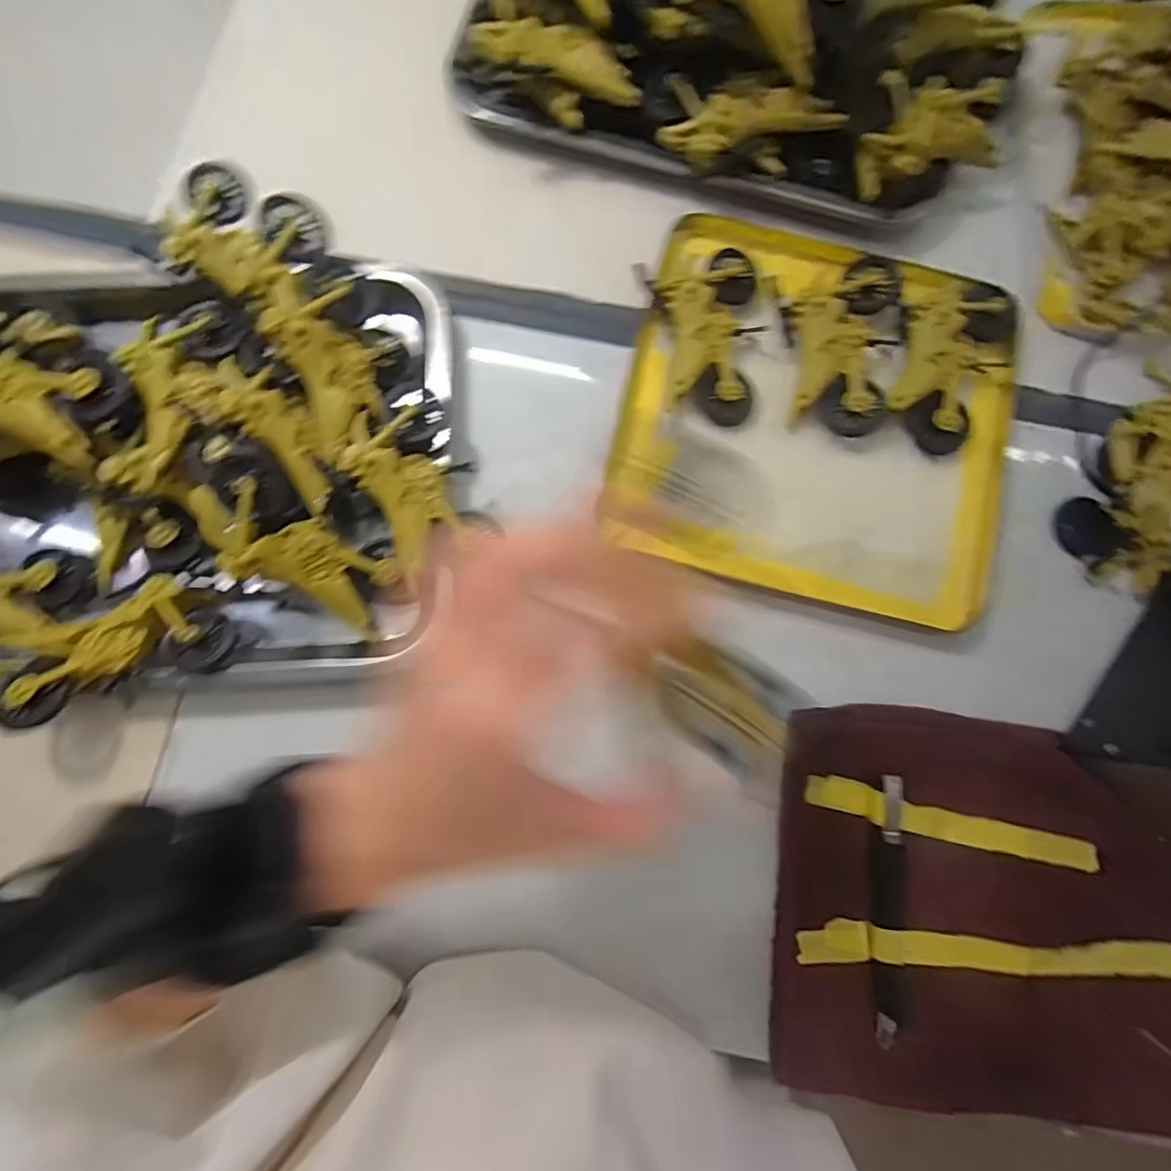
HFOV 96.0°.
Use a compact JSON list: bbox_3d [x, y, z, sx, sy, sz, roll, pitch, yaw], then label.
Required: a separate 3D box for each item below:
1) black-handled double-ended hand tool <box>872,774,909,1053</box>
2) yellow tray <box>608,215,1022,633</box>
[{"bbox_3d":[0.165,0.173,0.286,0.019,0.007,0.133,5,81,0],"label":"black-handled double-ended hand tool"},{"bbox_3d":[0.149,-0.111,0.331,0.237,0.020,0.229,15,81,1],"label":"yellow tray"}]

